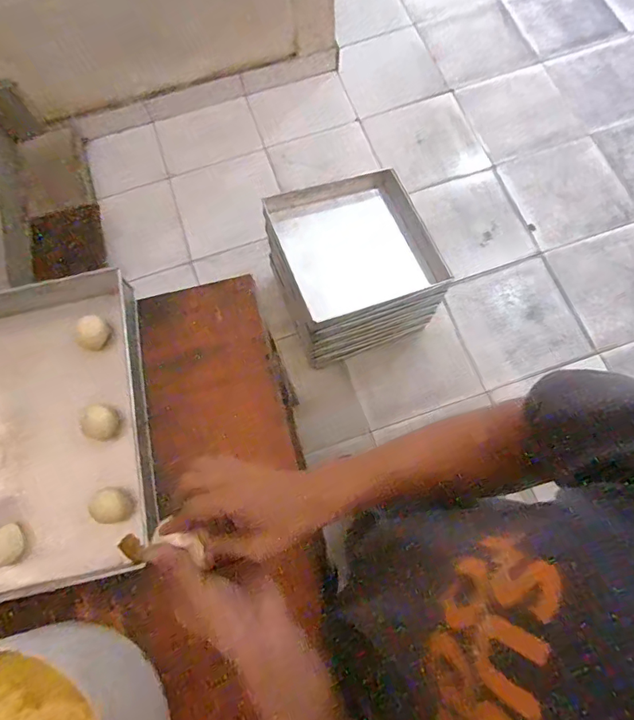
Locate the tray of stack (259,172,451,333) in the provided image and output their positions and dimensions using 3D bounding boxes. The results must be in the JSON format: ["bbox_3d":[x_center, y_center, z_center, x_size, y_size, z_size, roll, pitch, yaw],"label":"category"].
[{"bbox_3d":[0.114,-0.334,1.339,0.453,0.106,0.394,-20,77,-13],"label":"tray of stack"}]

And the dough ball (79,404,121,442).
[{"bbox_3d":[-0.308,0.088,0.652,0.042,0.040,0.051,5,73,4],"label":"dough ball"}]

